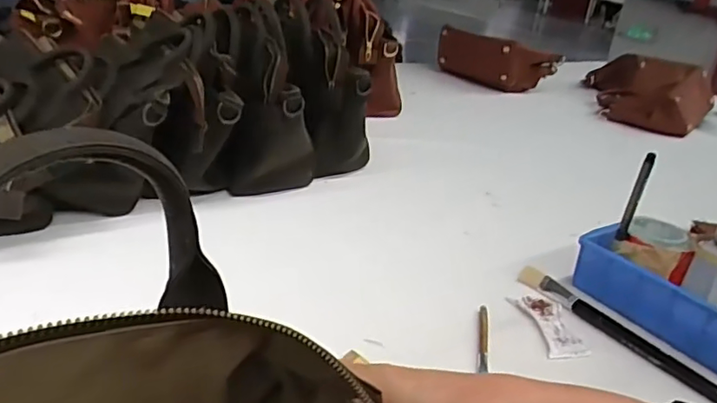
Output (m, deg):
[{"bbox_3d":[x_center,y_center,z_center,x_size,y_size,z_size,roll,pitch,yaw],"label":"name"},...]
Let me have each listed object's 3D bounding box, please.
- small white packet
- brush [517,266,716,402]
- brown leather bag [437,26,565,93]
[{"bbox_3d":[0.196,0.124,0.596,0.046,0.004,0.094,2,26,-12],"label":"small white packet"},{"bbox_3d":[0.278,0.141,0.571,0.022,0.017,0.299,-10,31,-33],"label":"brush"},{"bbox_3d":[0.365,-0.367,1.548,0.283,0.144,0.153,26,31,33],"label":"brown leather bag"}]

